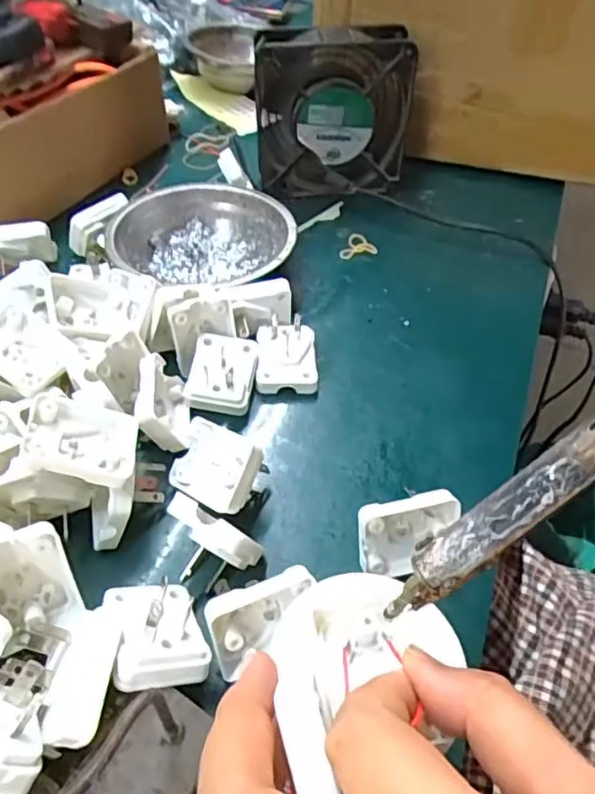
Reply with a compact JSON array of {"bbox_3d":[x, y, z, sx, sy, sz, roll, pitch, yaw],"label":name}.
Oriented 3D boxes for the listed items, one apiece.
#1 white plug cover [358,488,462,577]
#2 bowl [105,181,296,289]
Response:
[{"bbox_3d":[0.052,0.065,0.291,0.047,0.039,0.022,-8,50,-11],"label":"white plug cover"},{"bbox_3d":[-0.068,-0.108,0.437,0.117,0.037,0.115,2,48,-2],"label":"bowl"}]

